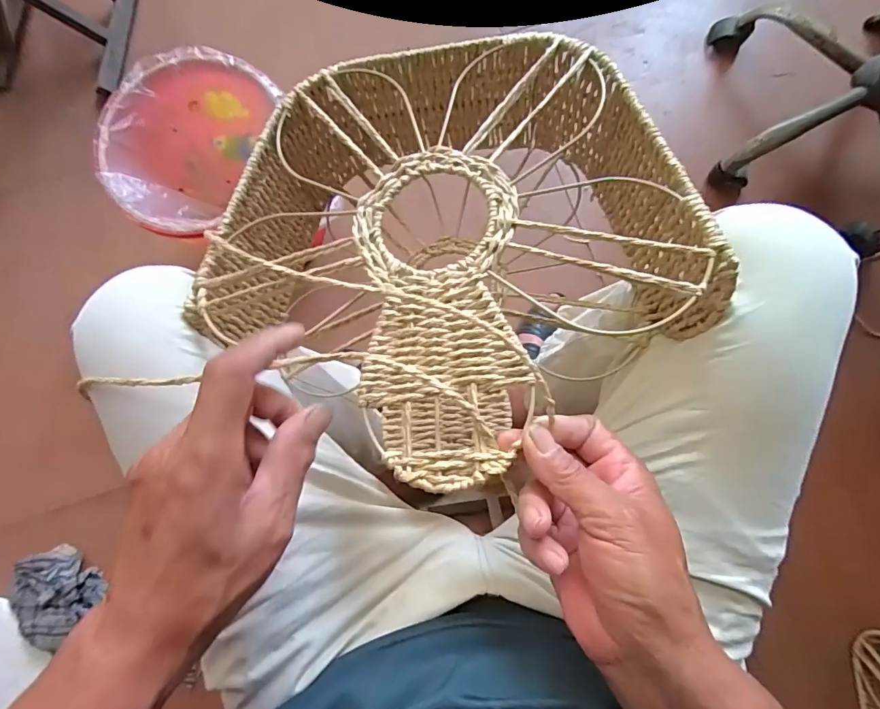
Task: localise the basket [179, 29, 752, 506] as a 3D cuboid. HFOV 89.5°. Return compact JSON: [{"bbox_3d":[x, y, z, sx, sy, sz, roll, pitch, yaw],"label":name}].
[{"bbox_3d":[-0.007,-0.091,0.366,0.341,0.170,0.332,0,82,1],"label":"basket"}]

